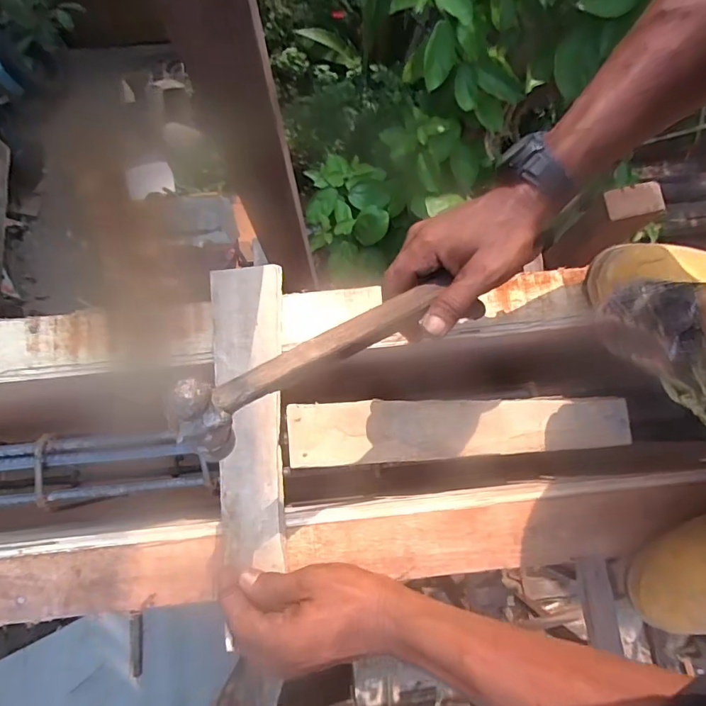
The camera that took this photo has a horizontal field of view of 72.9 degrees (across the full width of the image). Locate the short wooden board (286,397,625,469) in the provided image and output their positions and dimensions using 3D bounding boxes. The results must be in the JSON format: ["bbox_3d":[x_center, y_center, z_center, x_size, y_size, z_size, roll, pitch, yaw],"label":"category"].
[{"bbox_3d":[0.104,0.075,0.487,0.336,0.017,0.061,-3,77,-1],"label":"short wooden board"}]

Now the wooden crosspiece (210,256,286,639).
[{"bbox_3d":[-0.097,0.051,0.451,0.065,0.021,0.276,-5,78,-1],"label":"wooden crosspiece"}]

